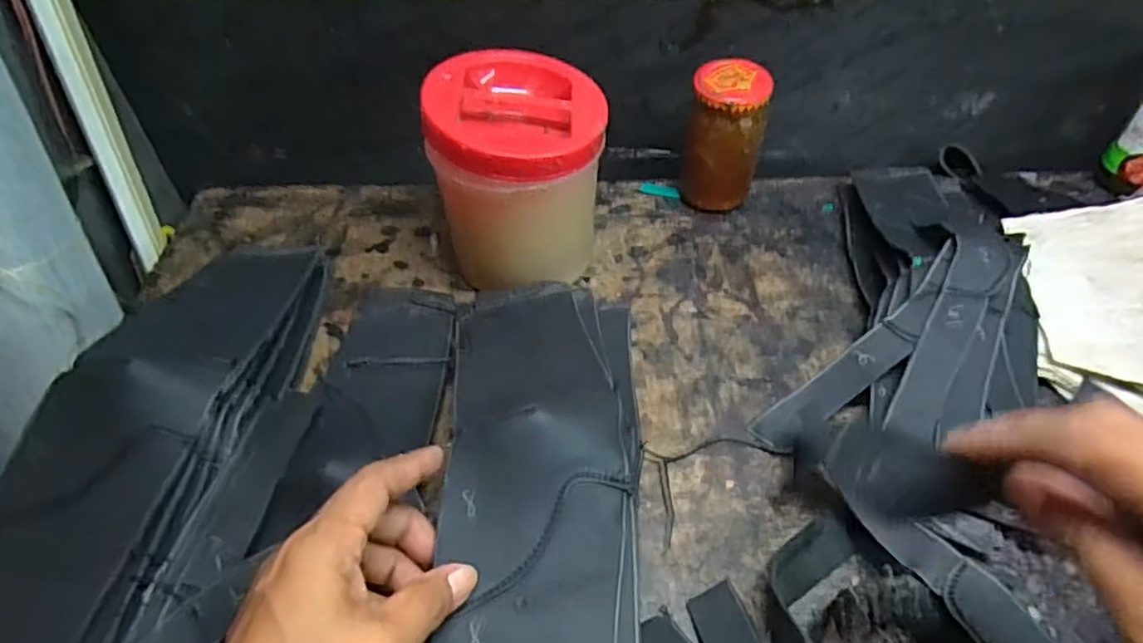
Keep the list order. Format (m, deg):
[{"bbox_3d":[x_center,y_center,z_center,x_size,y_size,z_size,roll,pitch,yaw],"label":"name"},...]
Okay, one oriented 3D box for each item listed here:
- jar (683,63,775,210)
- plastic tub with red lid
[{"bbox_3d":[0.127,-0.147,0.549,0.059,0.114,0.058,0,48,0],"label":"jar"},{"bbox_3d":[-0.035,-0.100,0.484,0.110,0.151,0.106,0,48,0],"label":"plastic tub with red lid"}]

